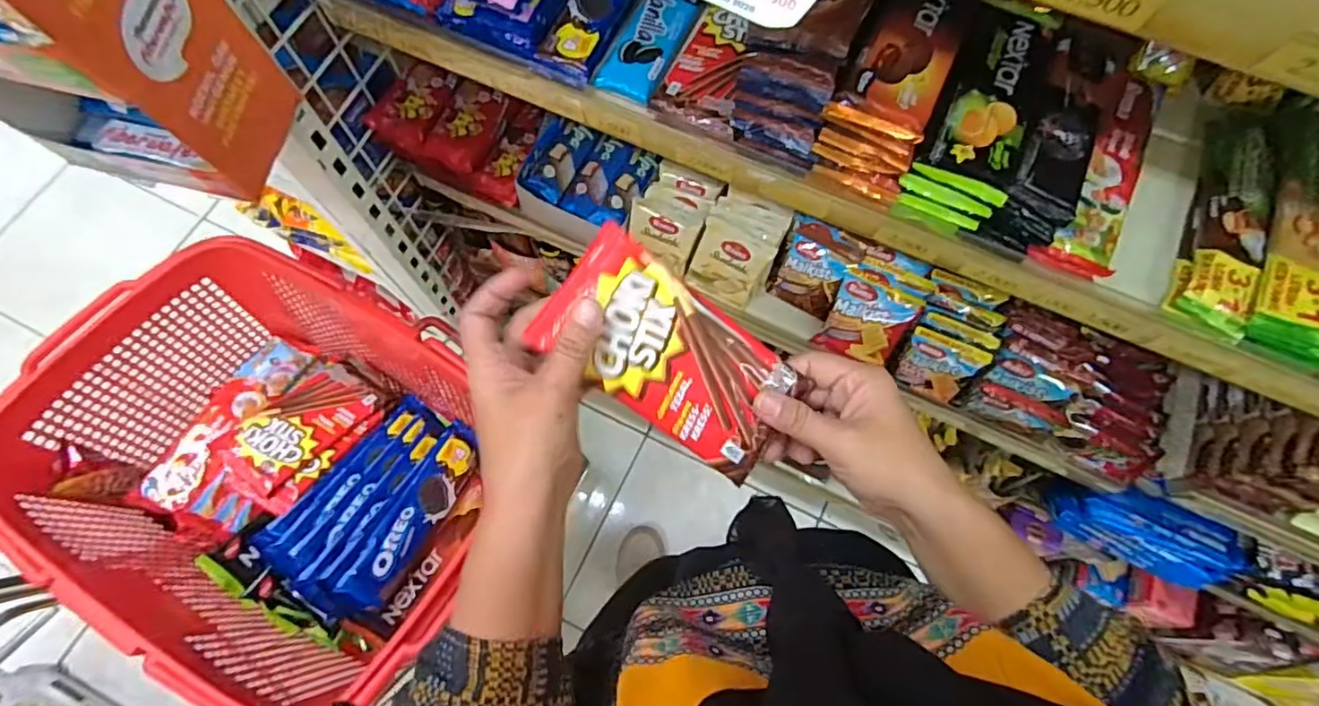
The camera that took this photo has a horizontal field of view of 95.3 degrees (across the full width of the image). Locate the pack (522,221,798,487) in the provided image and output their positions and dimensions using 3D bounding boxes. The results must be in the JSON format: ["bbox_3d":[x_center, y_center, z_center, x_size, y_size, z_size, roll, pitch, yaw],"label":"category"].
[{"bbox_3d":[0.008,0.003,0.319,0.137,0.007,0.068,38,87,-12],"label":"pack"}]

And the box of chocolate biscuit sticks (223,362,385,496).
[{"bbox_3d":[-0.353,0.074,0.597,0.078,0.013,0.139,40,55,2],"label":"box of chocolate biscuit sticks"}]

